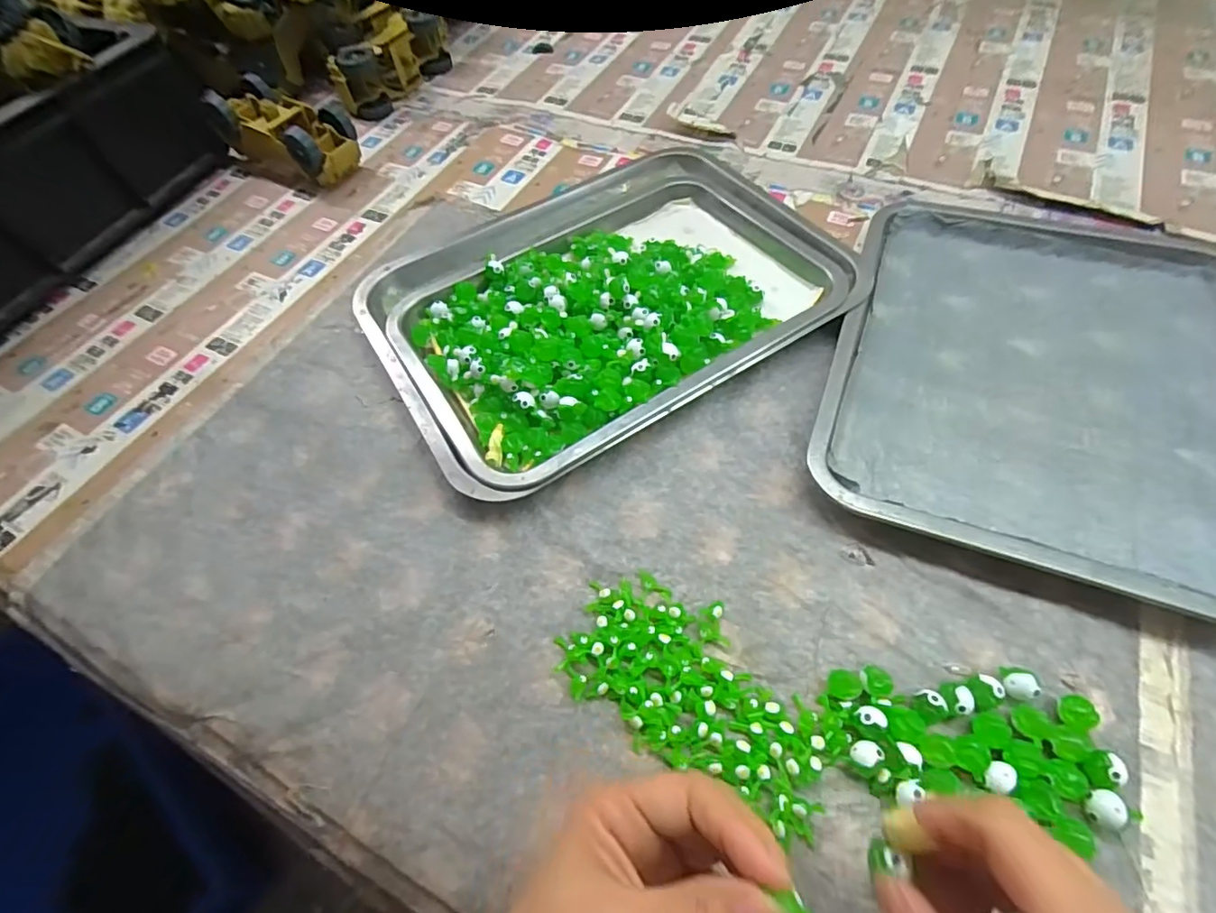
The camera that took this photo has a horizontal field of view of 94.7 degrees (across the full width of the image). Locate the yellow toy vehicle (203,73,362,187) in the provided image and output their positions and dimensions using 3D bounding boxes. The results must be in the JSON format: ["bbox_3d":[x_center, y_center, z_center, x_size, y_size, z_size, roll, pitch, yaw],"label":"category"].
[{"bbox_3d":[-0.336,-0.338,0.584,0.165,0.068,0.066,28,64,21],"label":"yellow toy vehicle"}]

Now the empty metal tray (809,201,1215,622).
[{"bbox_3d":[0.296,-0.064,0.380,0.257,0.023,0.322,18,61,16],"label":"empty metal tray"}]

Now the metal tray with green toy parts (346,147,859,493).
[{"bbox_3d":[-0.006,-0.138,0.446,0.351,0.034,0.274,-30,60,-14],"label":"metal tray with green toy parts"}]

